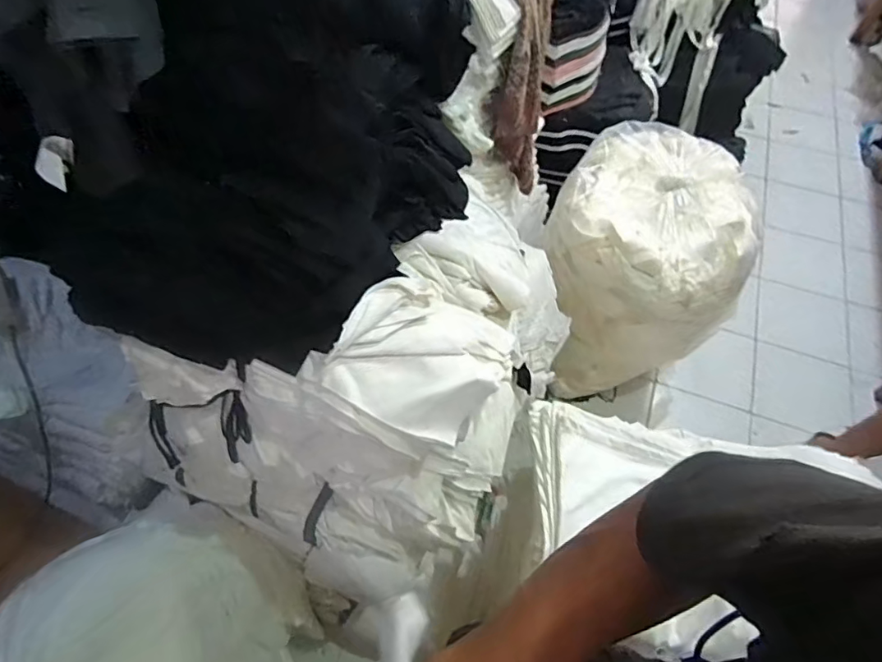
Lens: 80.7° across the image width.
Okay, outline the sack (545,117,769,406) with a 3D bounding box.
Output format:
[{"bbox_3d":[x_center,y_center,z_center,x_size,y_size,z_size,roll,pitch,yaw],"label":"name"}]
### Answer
[{"bbox_3d":[0.539,-0.173,1.478,0.453,0.554,0.483,11,57,6],"label":"sack"}]

